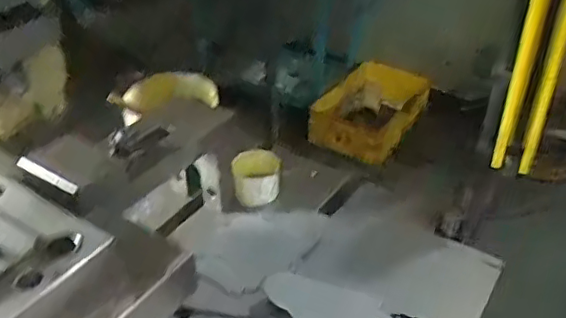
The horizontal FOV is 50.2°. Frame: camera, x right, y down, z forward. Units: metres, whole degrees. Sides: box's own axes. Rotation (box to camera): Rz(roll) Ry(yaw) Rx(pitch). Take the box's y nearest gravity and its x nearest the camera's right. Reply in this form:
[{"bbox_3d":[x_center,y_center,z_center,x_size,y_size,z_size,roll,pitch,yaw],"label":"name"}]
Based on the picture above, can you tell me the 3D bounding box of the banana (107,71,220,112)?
[{"bbox_3d":[-0.159,-0.096,0.846,0.140,0.044,0.062,-3,37,-2],"label":"banana"}]

